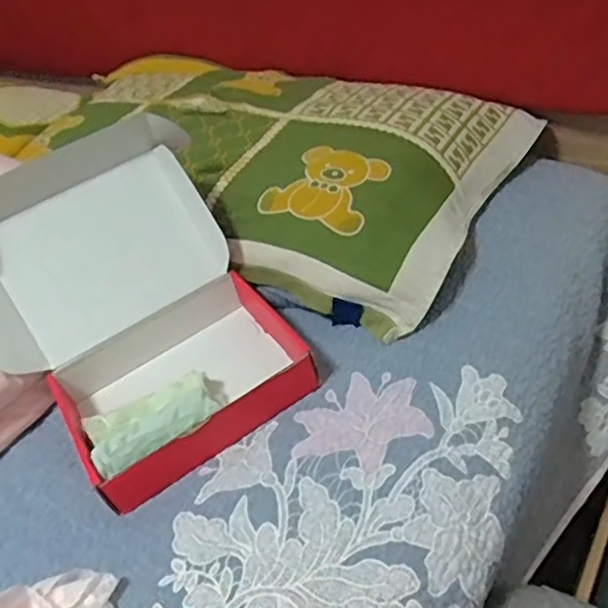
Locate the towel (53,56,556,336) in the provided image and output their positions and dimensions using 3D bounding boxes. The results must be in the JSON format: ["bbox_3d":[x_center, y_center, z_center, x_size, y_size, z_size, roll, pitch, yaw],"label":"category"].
[{"bbox_3d":[-0.061,-0.181,0.790,0.583,0.127,0.362,14,47,28],"label":"towel"}]

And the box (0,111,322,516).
[{"bbox_3d":[-0.156,-0.001,0.570,0.240,0.190,0.259,-31,43,-20],"label":"box"}]

